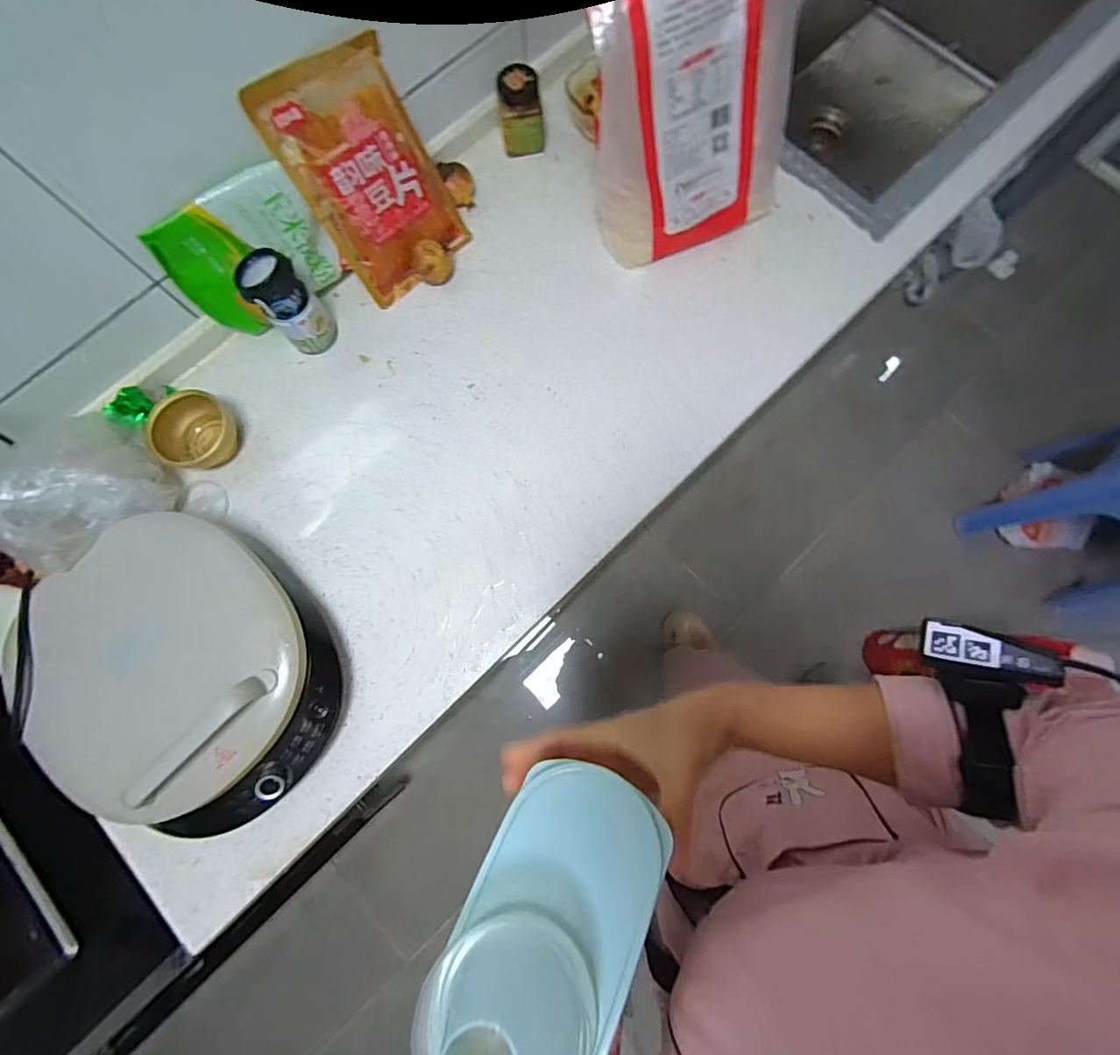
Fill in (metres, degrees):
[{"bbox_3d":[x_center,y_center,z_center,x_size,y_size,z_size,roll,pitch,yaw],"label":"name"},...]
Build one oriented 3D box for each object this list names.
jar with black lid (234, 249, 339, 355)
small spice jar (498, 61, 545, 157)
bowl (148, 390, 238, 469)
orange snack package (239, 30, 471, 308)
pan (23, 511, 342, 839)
[{"bbox_3d":[-0.347,-0.289,0.653,0.069,0.130,0.074,0,78,0],"label":"jar with black lid"},{"bbox_3d":[-0.056,-0.609,0.732,0.062,0.096,0.061,-4,78,-1],"label":"small spice jar"},{"bbox_3d":[-0.477,-0.124,0.664,0.092,0.048,0.102,-42,82,-8],"label":"bowl"},{"bbox_3d":[-0.238,-0.448,0.648,0.173,0.245,0.023,-45,44,-14],"label":"orange snack package"},{"bbox_3d":[-0.412,0.163,0.562,0.326,0.129,0.282,38,81,10],"label":"pan"}]

